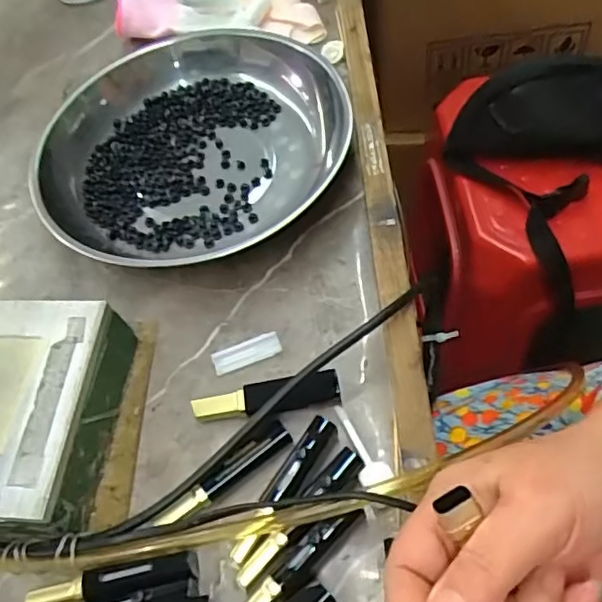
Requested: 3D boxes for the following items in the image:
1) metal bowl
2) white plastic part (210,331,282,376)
[{"bbox_3d":[-0.077,-0.110,0.440,0.202,0.063,0.224,35,64,23],"label":"metal bowl"},{"bbox_3d":[-0.033,0.030,0.369,0.042,0.004,0.016,-17,57,-9],"label":"white plastic part"}]

